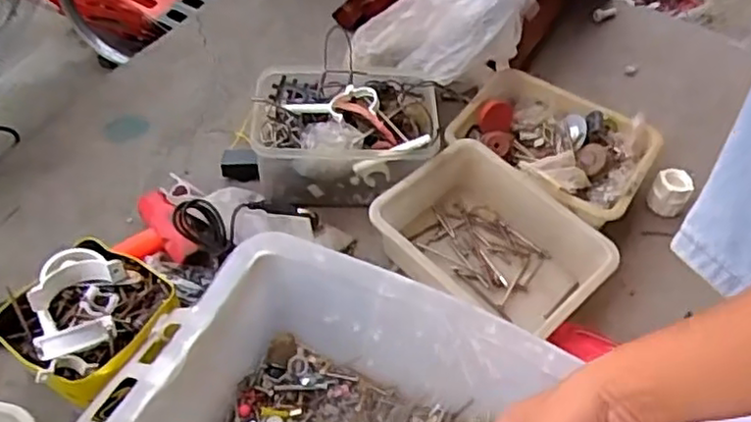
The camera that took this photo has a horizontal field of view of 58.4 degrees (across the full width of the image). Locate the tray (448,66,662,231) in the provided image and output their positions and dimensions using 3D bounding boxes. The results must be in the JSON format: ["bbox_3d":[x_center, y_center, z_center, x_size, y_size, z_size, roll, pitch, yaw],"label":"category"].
[{"bbox_3d":[0.198,-0.068,0.776,0.213,0.070,0.168,30,56,18],"label":"tray"}]

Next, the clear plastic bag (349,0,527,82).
[{"bbox_3d":[0.078,-0.227,0.806,0.202,0.127,0.147,-6,53,-9],"label":"clear plastic bag"}]

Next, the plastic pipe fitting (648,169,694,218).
[{"bbox_3d":[0.332,-0.021,0.761,0.039,0.046,0.032,31,56,18],"label":"plastic pipe fitting"}]

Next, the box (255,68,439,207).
[{"bbox_3d":[-0.036,-0.087,0.774,0.206,0.097,0.148,4,52,-1],"label":"box"}]

